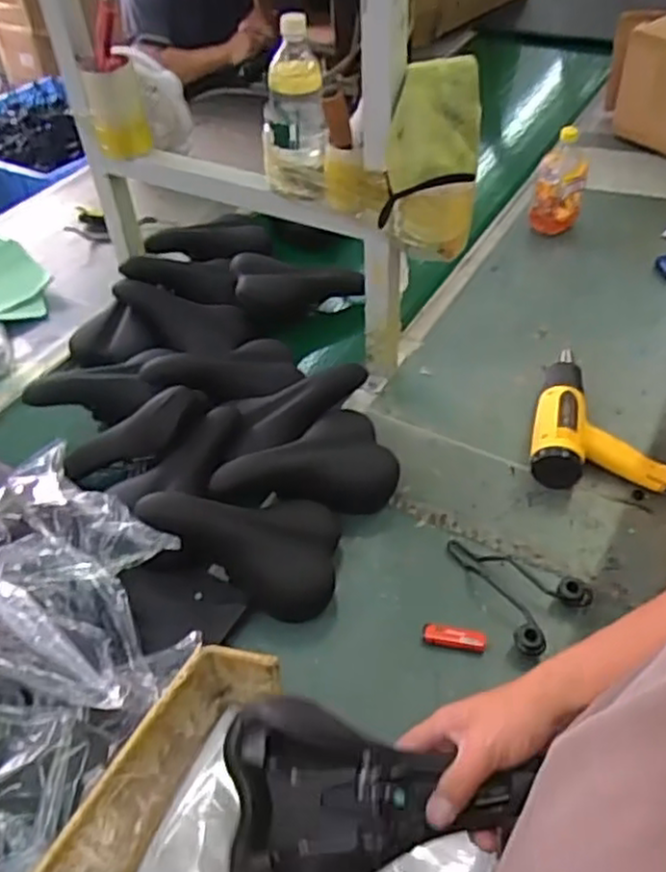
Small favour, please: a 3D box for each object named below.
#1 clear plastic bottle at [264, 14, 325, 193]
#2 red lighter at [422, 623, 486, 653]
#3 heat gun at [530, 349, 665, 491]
[{"bbox_3d":[-0.055,-0.431,0.947,0.091,0.206,0.099,-6,46,-2],"label":"clear plastic bottle"},{"bbox_3d":[0.145,0.241,0.852,0.075,0.012,0.026,8,46,13],"label":"red lighter"},{"bbox_3d":[0.403,-0.025,1.059,0.199,0.071,0.252,9,46,14],"label":"heat gun"}]

